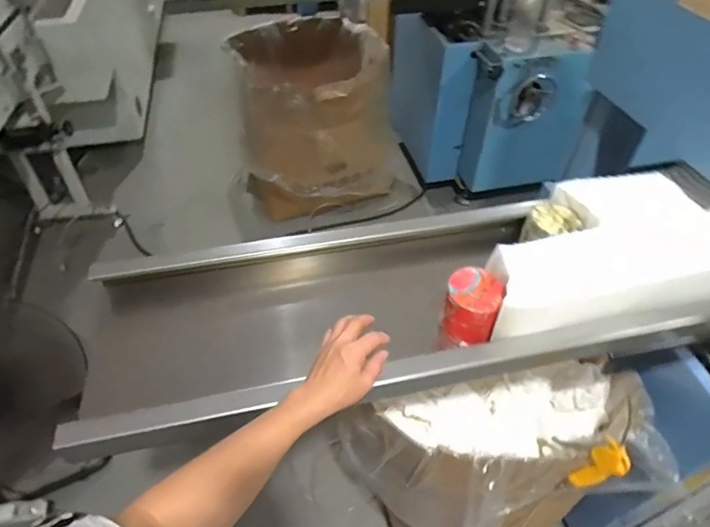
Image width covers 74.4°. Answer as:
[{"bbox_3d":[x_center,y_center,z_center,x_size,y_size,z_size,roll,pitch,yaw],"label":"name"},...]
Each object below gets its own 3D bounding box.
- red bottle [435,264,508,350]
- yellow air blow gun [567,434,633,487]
[{"bbox_3d":[0.175,0.068,0.722,0.080,0.099,0.088,13,49,10],"label":"red bottle"},{"bbox_3d":[0.425,0.356,0.812,0.031,0.155,0.055,-33,57,-27],"label":"yellow air blow gun"}]

